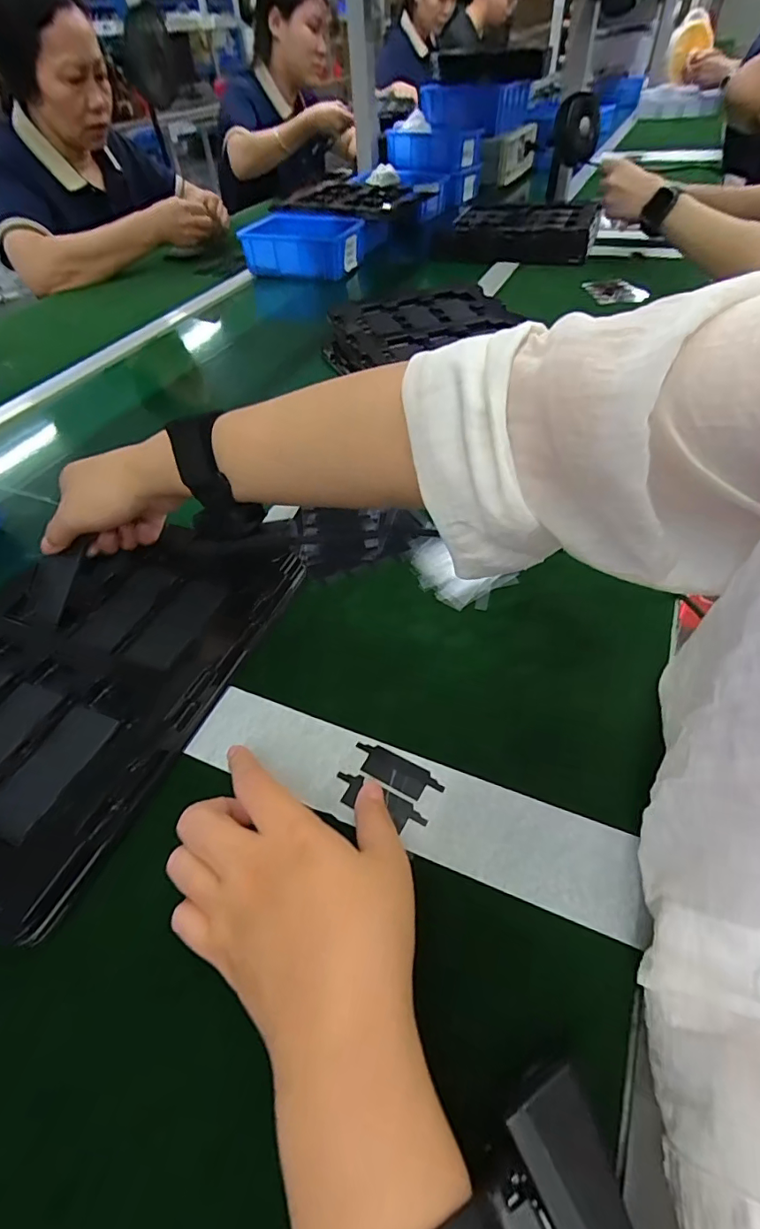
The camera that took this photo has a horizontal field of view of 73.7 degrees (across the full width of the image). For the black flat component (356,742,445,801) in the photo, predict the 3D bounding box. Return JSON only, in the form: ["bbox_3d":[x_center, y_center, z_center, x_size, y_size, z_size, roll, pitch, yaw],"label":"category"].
[{"bbox_3d":[0.009,0.090,0.290,0.053,0.004,0.018,21,53,21],"label":"black flat component"}]

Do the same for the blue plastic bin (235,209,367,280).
[{"bbox_3d":[-0.135,-0.676,0.923,0.205,0.058,0.155,14,51,16],"label":"blue plastic bin"}]

